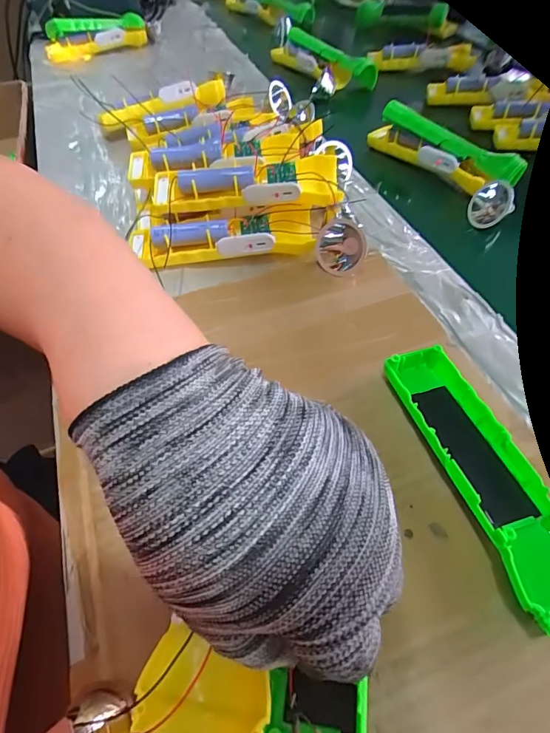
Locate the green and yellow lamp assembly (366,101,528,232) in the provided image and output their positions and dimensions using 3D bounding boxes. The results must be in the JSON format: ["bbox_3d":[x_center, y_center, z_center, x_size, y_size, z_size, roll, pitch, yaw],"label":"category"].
[{"bbox_3d":[0.186,-0.226,0.442,0.066,0.050,0.190,-23,56,-17],"label":"green and yellow lamp assembly"}]

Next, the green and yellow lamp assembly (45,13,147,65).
[{"bbox_3d":[-0.304,-0.565,0.706,0.172,0.046,0.069,-20,56,-13],"label":"green and yellow lamp assembly"}]

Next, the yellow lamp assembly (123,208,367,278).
[{"bbox_3d":[-0.021,-0.111,0.354,0.188,0.034,0.063,5,53,3],"label":"yellow lamp assembly"}]

